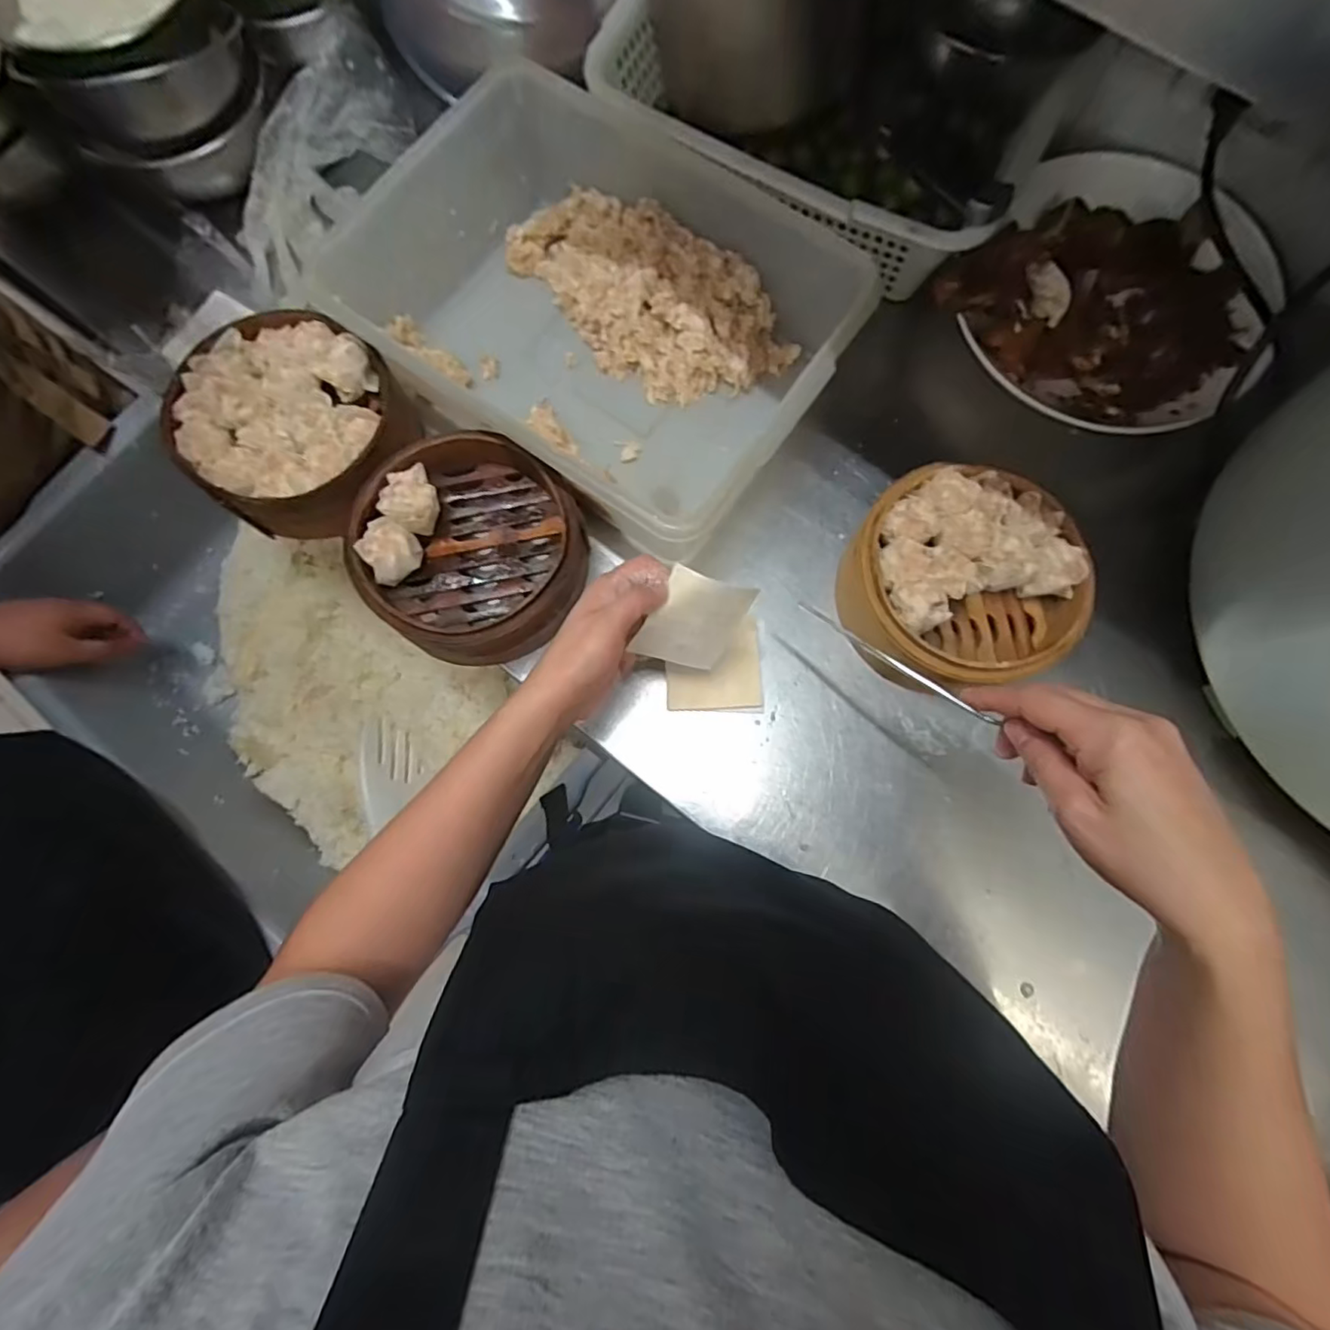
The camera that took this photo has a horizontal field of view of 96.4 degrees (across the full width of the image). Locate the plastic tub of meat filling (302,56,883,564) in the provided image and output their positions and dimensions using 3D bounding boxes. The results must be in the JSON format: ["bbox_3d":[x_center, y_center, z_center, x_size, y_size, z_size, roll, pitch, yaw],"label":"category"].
[{"bbox_3d":[-0.055,-0.275,0.479,0.369,0.101,0.272,33,81,7],"label":"plastic tub of meat filling"}]

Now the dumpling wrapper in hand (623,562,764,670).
[{"bbox_3d":[0.021,-0.028,0.401,0.066,0.069,0.011,-62,40,27],"label":"dumpling wrapper in hand"}]

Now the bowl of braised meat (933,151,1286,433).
[{"bbox_3d":[0.374,-0.306,0.492,0.235,0.046,0.219,0,79,1],"label":"bowl of braised meat"}]

